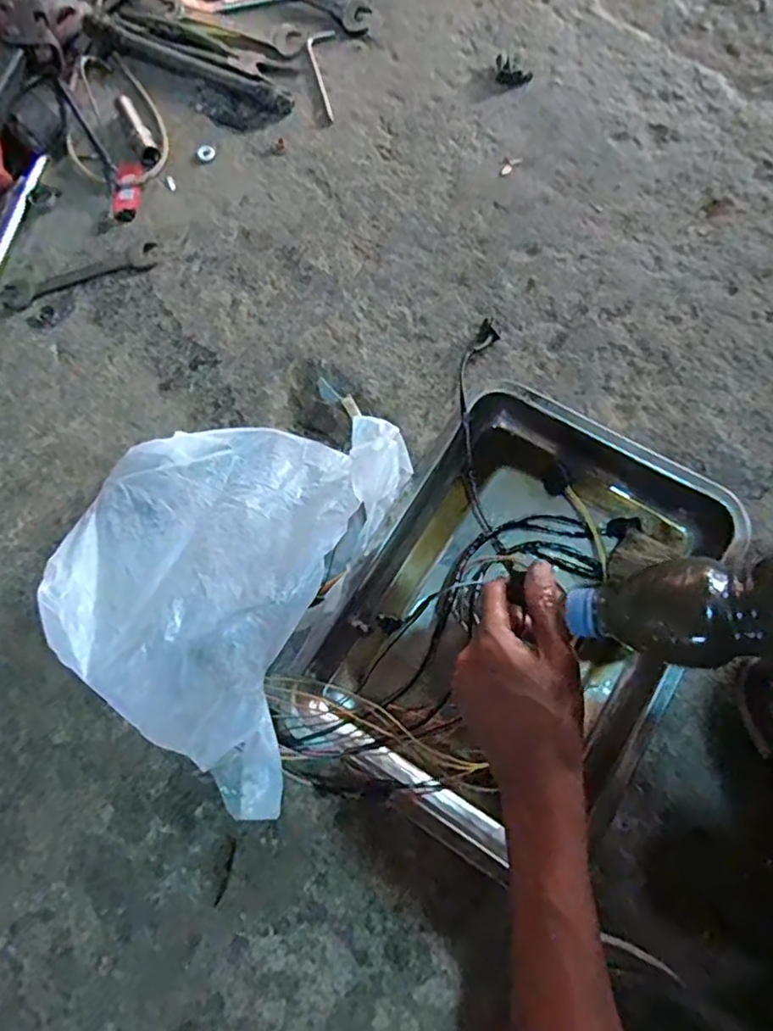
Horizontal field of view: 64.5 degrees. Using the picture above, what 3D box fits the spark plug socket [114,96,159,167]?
[{"bbox_3d":[-0.268,-0.413,0.657,0.022,0.017,0.087,-26,77,-5],"label":"spark plug socket"}]

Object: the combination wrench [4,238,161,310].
[{"bbox_3d":[-0.313,-0.247,0.625,0.153,0.004,0.034,-19,77,-4],"label":"combination wrench"}]

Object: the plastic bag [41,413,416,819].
[{"bbox_3d":[-0.150,0.046,0.497,0.251,0.111,0.297,20,78,6],"label":"plastic bag"}]

